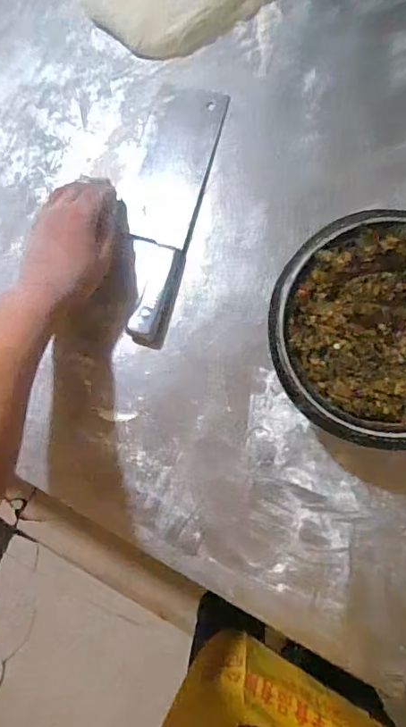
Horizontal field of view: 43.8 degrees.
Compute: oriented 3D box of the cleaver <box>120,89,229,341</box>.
[{"bbox_3d":[-0.048,-0.162,0.527,0.082,0.023,0.276,14,86,7],"label":"cleaver"}]

